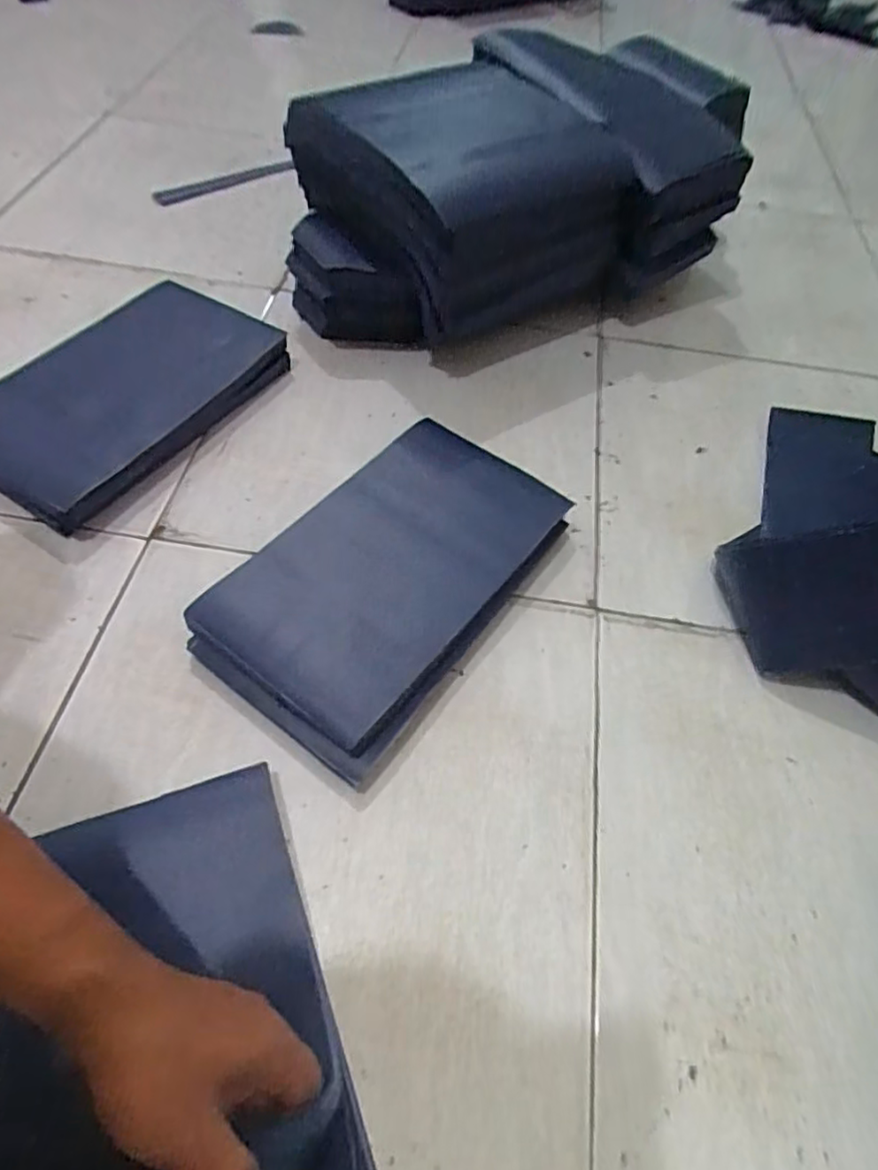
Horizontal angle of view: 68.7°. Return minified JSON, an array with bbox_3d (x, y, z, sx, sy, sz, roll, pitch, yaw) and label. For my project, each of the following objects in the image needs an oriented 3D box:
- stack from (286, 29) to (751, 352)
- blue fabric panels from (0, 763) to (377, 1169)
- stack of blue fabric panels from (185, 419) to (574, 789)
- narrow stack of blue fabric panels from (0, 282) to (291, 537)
[{"bbox_3d":[0.082,-0.433,0.731,0.499,0.220,0.229,-23,60,-18],"label":"stack"},{"bbox_3d":[-0.149,0.265,0.352,0.182,0.043,0.291,-18,59,-15],"label":"blue fabric panels"},{"bbox_3d":[-0.041,-0.010,0.543,0.182,0.044,0.302,32,60,17],"label":"stack of blue fabric panels"},{"bbox_3d":[-0.326,-0.198,0.650,0.197,0.040,0.297,30,59,16],"label":"narrow stack of blue fabric panels"}]

